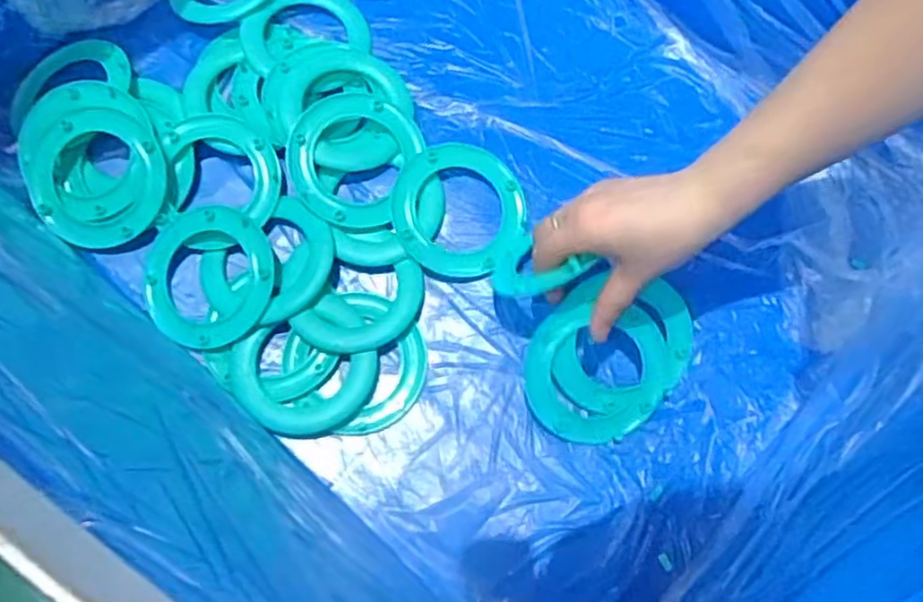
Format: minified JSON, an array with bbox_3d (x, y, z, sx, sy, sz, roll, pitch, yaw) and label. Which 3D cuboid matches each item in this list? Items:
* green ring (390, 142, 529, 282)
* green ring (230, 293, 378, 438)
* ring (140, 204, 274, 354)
[{"bbox_3d":[-0.001,-0.073,0.546,0.102,0.018,0.108,1,74,-2],"label":"green ring"},{"bbox_3d":[-0.113,0.052,0.511,0.102,0.014,0.090,-28,77,-9],"label":"green ring"},{"bbox_3d":[-0.190,-0.022,0.518,0.097,0.016,0.105,1,74,-2],"label":"ring"}]

